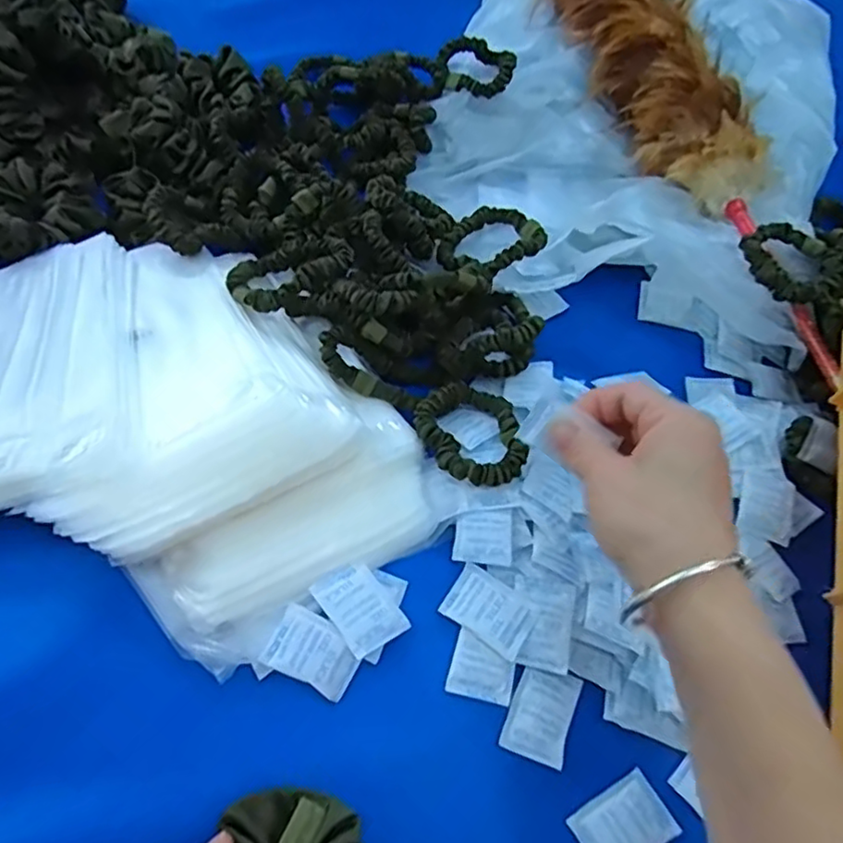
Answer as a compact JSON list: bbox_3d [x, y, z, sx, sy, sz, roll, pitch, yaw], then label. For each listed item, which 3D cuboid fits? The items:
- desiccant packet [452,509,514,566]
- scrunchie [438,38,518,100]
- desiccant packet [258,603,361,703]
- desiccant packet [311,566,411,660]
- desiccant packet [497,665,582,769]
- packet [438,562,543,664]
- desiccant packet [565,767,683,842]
[{"bbox_3d":[0.036,0.065,0.366,0.032,0.006,0.031,8,58,-3],"label":"desiccant packet"},{"bbox_3d":[0.048,-0.316,0.575,0.068,0.029,0.066,11,58,0],"label":"scrunchie"},{"bbox_3d":[-0.055,0.118,0.330,0.045,0.004,0.032,25,59,8],"label":"desiccant packet"},{"bbox_3d":[-0.033,0.098,0.342,0.032,0.005,0.047,-32,67,-24],"label":"desiccant packet"},{"bbox_3d":[0.062,0.148,0.327,0.032,0.004,0.045,23,59,7],"label":"desiccant packet"},{"bbox_3d":[0.037,0.101,0.345,0.046,0.007,0.033,34,60,13],"label":"packet"},{"bbox_3d":[0.098,0.195,0.311,0.045,0.004,0.032,-24,64,-20],"label":"desiccant packet"}]

